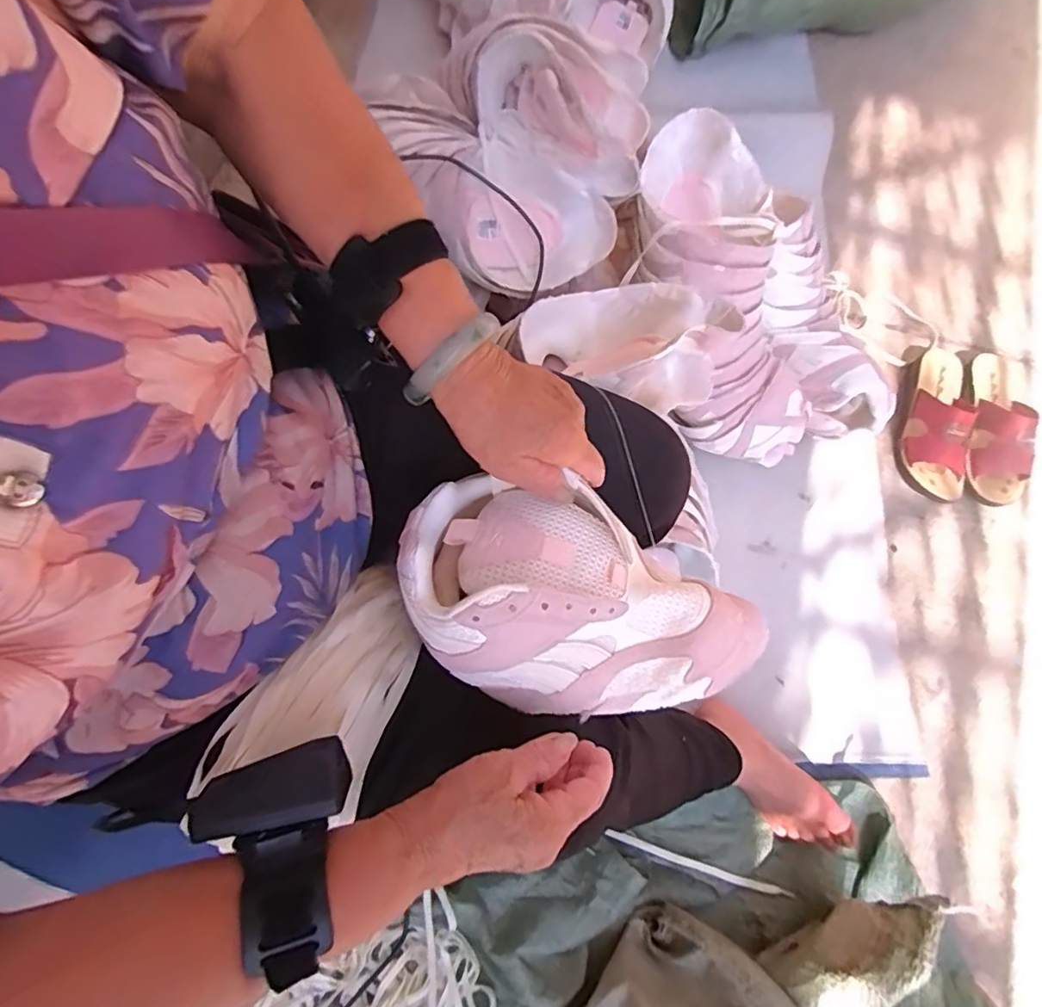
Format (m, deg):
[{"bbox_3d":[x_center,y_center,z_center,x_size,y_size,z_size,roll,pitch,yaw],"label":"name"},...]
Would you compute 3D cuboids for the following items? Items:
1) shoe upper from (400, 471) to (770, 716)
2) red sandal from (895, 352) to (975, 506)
[{"bbox_3d":[0.036,0.067,0.362,0.229,0.088,0.142,33,64,3],"label":"shoe upper"},{"bbox_3d":[0.590,-0.123,0.816,0.088,0.081,0.228,12,75,3],"label":"red sandal"}]

